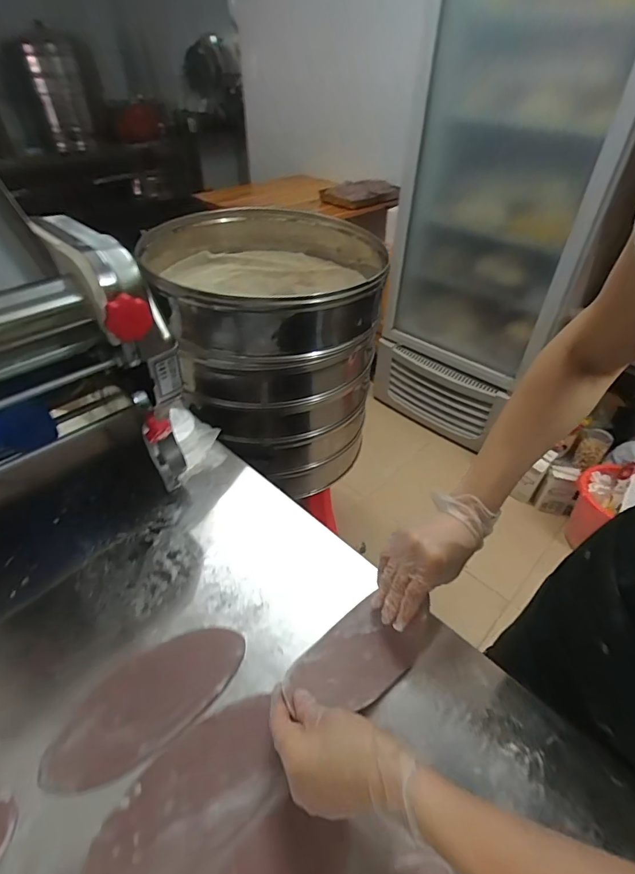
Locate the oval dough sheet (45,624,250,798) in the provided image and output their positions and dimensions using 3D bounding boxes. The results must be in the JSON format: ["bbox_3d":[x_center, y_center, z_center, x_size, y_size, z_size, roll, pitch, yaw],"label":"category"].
[{"bbox_3d":[-0.173,0.272,0.449,0.204,0.014,0.090,-29,50,-29],"label":"oval dough sheet"}]

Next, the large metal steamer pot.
[{"bbox_3d":[-0.088,-0.221,1.055,0.495,0.495,0.500,1,42,-1],"label":"large metal steamer pot"}]

